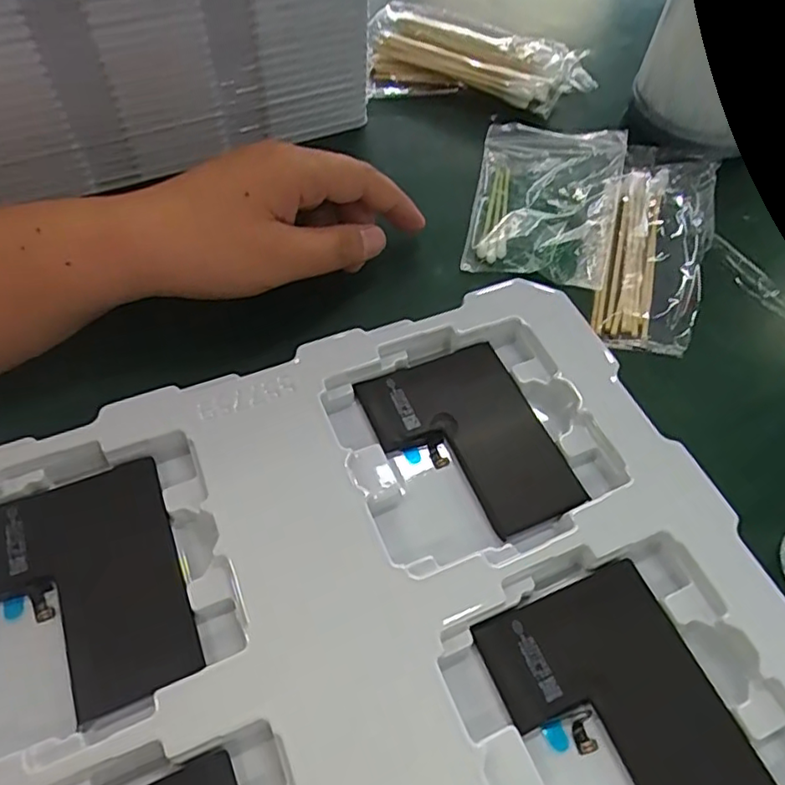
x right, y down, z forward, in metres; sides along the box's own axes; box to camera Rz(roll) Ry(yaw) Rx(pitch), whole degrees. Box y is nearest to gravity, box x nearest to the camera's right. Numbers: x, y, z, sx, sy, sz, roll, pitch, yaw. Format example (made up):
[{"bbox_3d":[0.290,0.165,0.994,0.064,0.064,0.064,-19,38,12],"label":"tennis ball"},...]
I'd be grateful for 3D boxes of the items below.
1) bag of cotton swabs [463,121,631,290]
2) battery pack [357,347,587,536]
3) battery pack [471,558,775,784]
[{"bbox_3d":[0.083,-0.104,0.323,0.074,0.015,0.110,11,58,5],"label":"bag of cotton swabs"},{"bbox_3d":[0.028,0.018,0.228,0.059,0.006,0.077,-19,60,-14],"label":"battery pack"},{"bbox_3d":[0.069,0.097,0.181,0.060,0.007,0.078,-20,60,-15],"label":"battery pack"}]

